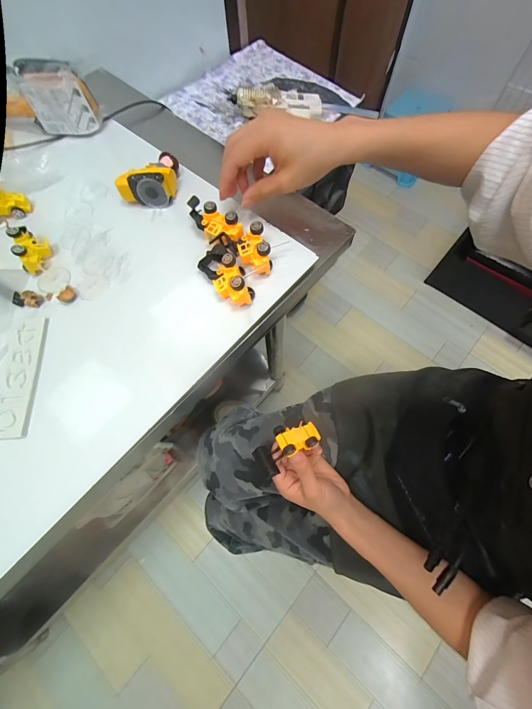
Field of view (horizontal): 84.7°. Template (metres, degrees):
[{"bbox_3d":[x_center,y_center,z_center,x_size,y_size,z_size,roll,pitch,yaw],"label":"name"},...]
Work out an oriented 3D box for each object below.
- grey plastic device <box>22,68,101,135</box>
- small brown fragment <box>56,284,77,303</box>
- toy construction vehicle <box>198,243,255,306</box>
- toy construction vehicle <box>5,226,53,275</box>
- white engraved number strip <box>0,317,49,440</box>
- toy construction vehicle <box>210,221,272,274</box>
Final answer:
[{"bbox_3d":[-0.302,-0.374,0.434,0.084,0.062,0.040,8,70,4],"label":"grey plastic device"},{"bbox_3d":[-0.234,-0.071,0.346,0.015,0.006,0.021,22,71,9],"label":"small brown fragment"},{"bbox_3d":[-0.044,-0.093,0.330,0.039,0.034,0.080,-34,72,-11],"label":"toy construction vehicle"},{"bbox_3d":[-0.289,-0.129,0.357,0.031,0.033,0.058,-13,70,-4],"label":"toy construction vehicle"},{"bbox_3d":[-0.263,0.022,0.313,0.039,0.006,0.131,-6,69,-1],"label":"white engraved number strip"},{"bbox_3d":[-0.013,-0.119,0.337,0.033,0.034,0.050,-19,70,-6],"label":"toy construction vehicle"}]

